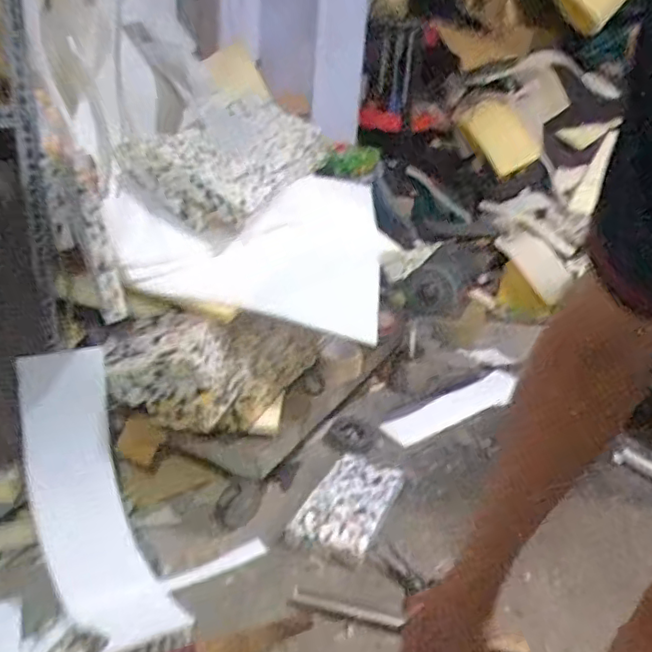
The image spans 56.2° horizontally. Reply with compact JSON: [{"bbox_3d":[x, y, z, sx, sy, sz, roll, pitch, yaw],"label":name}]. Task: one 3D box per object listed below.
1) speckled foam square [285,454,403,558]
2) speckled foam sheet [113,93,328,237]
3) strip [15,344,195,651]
[{"bbox_3d":[0.046,0.366,1.252,0.151,0.032,0.281,16,28,19],"label":"speckled foam square"},{"bbox_3d":[-0.203,-0.413,1.449,0.282,0.079,0.712,36,32,-2],"label":"speckled foam sheet"},{"bbox_3d":[-0.404,0.287,1.027,0.153,0.470,0.148,-15,-10,-35],"label":"strip"}]

